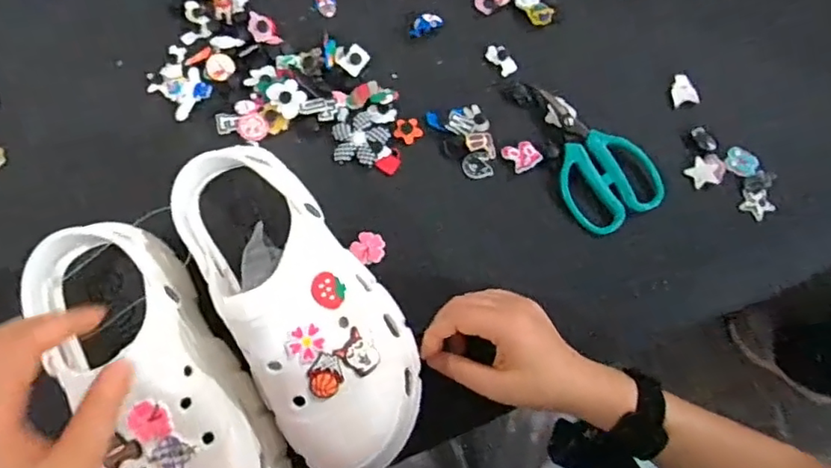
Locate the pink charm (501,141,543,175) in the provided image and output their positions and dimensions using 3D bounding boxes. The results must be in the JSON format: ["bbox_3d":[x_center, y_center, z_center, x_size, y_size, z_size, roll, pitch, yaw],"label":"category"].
[{"bbox_3d":[0.095,-0.070,0.513,0.026,0.006,0.029,-31,74,-10],"label":"pink charm"}]

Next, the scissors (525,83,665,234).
[{"bbox_3d":[0.150,-0.076,0.510,0.079,0.015,0.149,-28,73,-9],"label":"scissors"}]

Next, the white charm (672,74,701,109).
[{"bbox_3d":[0.253,-0.136,0.538,0.020,0.011,0.032,-1,71,0],"label":"white charm"}]

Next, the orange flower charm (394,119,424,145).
[{"bbox_3d":[-0.006,-0.095,0.523,0.025,0.004,0.025,0,71,0],"label":"orange flower charm"}]

